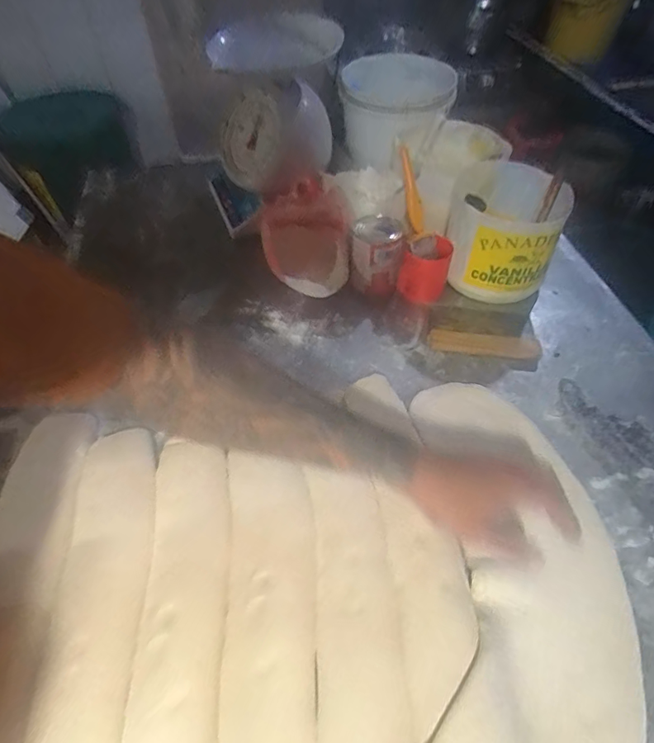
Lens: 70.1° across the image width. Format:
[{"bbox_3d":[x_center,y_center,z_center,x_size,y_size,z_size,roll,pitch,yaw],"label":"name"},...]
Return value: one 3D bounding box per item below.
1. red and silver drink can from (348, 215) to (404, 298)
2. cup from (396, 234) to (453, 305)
[{"bbox_3d":[0.073,-0.173,0.706,0.074,0.095,0.074,-1,52,1],"label":"red and silver drink can"},{"bbox_3d":[0.149,-0.155,0.701,0.066,0.076,0.070,-1,52,1],"label":"cup"}]

